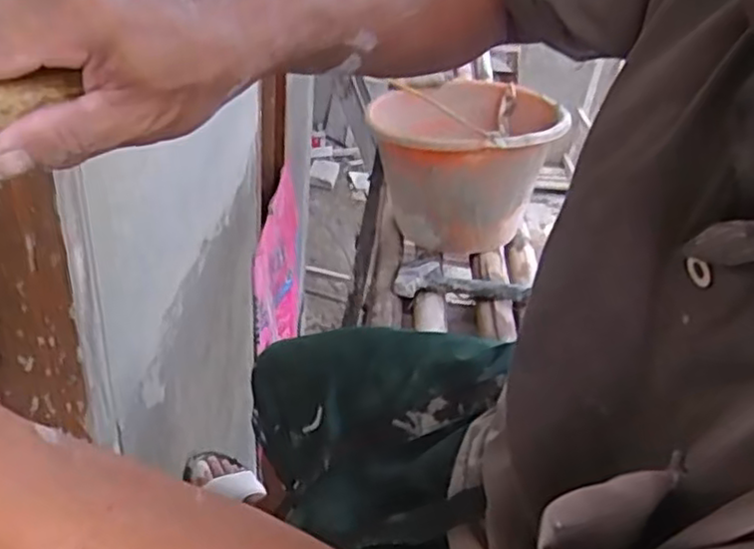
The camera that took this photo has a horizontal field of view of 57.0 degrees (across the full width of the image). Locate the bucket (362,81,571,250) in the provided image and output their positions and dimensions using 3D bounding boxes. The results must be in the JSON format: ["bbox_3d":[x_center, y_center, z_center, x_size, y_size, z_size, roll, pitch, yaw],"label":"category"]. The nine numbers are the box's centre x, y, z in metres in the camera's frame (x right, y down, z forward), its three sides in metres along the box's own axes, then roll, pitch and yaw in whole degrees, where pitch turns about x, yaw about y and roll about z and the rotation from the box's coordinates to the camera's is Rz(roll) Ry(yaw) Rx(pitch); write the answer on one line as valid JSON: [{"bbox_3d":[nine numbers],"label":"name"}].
[{"bbox_3d":[0.136,-0.157,1.029,0.223,0.192,0.243,15,33,12],"label":"bucket"}]

